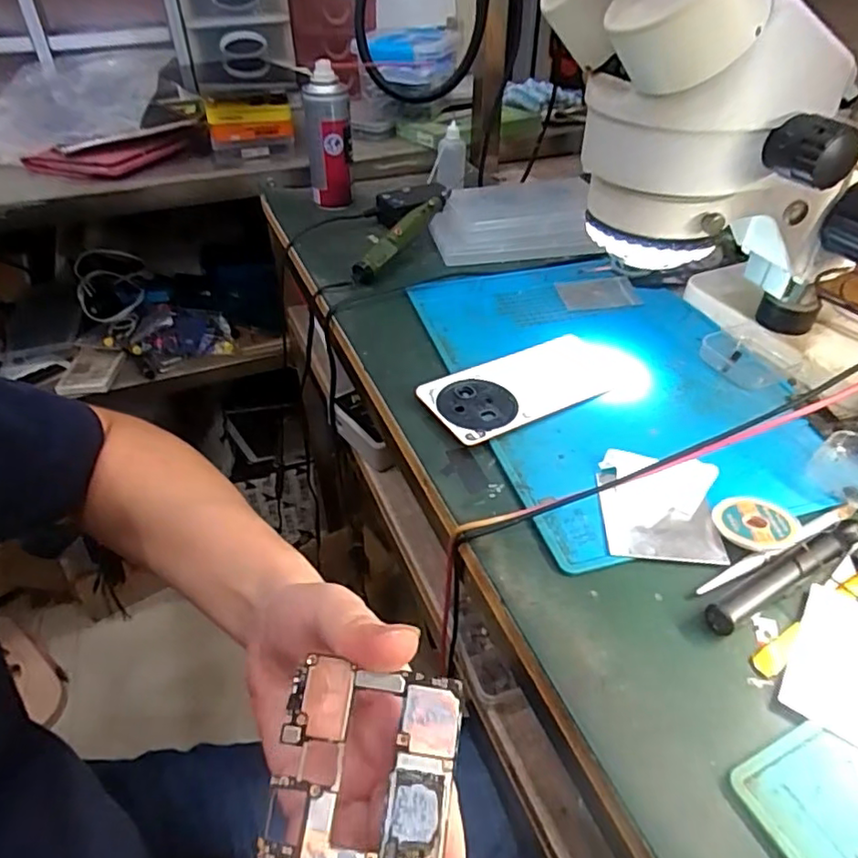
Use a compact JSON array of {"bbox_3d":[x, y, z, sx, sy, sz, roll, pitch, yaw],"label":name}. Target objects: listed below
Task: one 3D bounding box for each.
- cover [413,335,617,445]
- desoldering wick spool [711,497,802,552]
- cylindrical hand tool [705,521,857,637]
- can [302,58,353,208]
[{"bbox_3d":[0.071,-0.033,0.462,0.149,0.009,0.077,-21,45,-21],"label":"cover"},{"bbox_3d":[0.194,0.056,0.355,0.045,0.012,0.045,-1,41,1],"label":"desoldering wick spool"},{"bbox_3d":[0.201,0.079,0.331,0.123,0.014,0.014,-21,45,-21],"label":"cylindrical hand tool"},{"bbox_3d":[-0.115,-0.336,0.701,0.051,0.149,0.056,-1,41,1],"label":"can"}]

